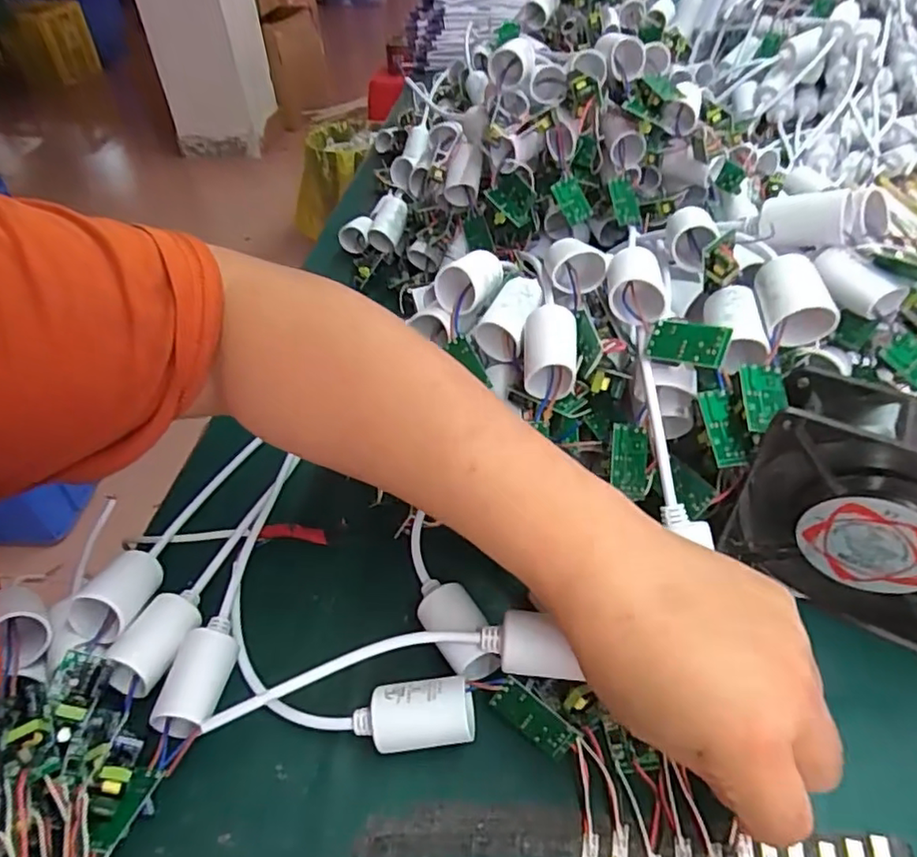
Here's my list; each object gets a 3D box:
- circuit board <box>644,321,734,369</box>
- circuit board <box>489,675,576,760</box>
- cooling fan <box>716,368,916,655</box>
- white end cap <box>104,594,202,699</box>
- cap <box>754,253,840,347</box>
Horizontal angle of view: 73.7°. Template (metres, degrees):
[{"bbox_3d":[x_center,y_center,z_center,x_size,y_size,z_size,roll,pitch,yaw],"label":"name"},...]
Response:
[{"bbox_3d":[0.111,-0.041,0.297,0.037,0.007,0.020,17,87,40],"label":"circuit board"},{"bbox_3d":[0.034,0.131,0.277,0.039,0.019,0.006,36,21,18],"label":"circuit board"},{"bbox_3d":[0.202,0.044,0.293,0.120,0.120,0.040,22,49,23],"label":"cooling fan"},{"bbox_3d":[-0.151,0.105,0.304,0.023,0.021,0.047,14,46,17],"label":"white end cap"},{"bbox_3d":[0.167,-0.066,0.307,0.029,0.026,0.044,2,44,5],"label":"cap"}]

